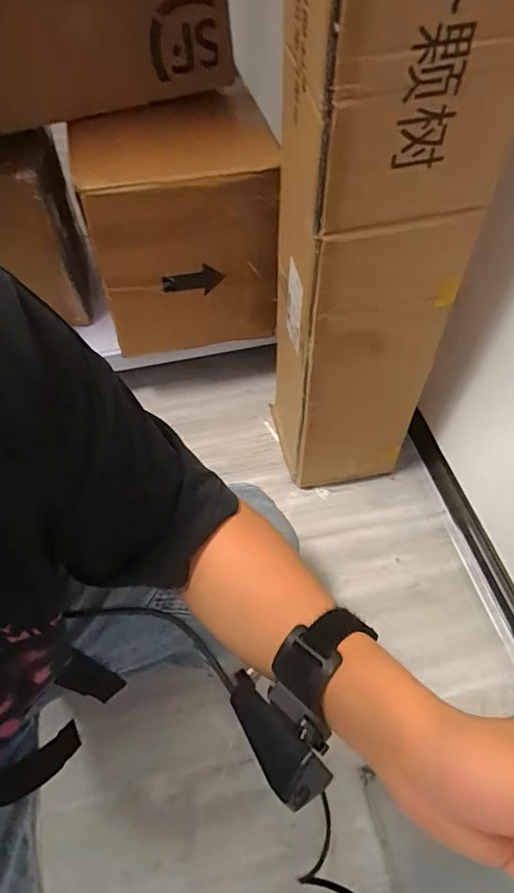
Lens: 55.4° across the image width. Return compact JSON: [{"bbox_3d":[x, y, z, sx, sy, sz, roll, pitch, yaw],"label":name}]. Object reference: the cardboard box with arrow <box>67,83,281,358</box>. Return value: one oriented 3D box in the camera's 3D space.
[{"bbox_3d":[-0.130,-0.354,0.850,0.296,0.352,0.195,-9,59,-9],"label":"cardboard box with arrow"}]

